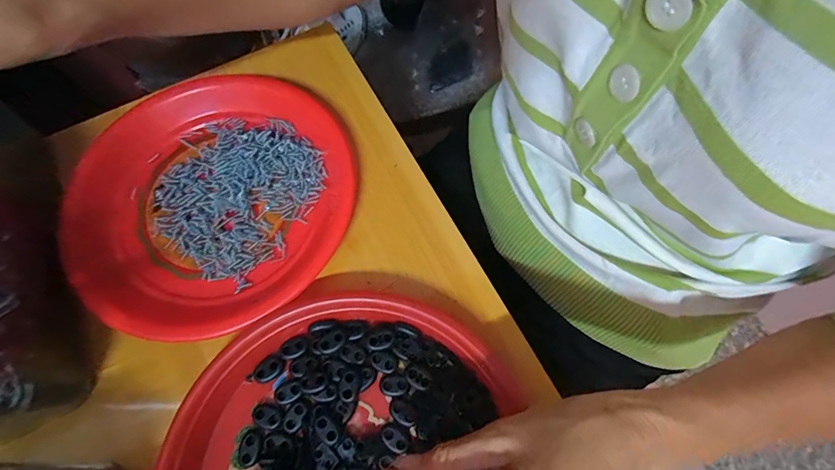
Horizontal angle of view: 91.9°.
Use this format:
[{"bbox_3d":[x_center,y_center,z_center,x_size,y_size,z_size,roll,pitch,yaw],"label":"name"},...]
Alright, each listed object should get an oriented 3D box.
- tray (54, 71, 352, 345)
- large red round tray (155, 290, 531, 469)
[{"bbox_3d":[-0.167,-0.037,0.334,0.214,0.024,0.235,6,69,4],"label":"tray"},{"bbox_3d":[-0.045,0.159,0.252,0.240,0.022,0.231,-1,69,1],"label":"large red round tray"}]

